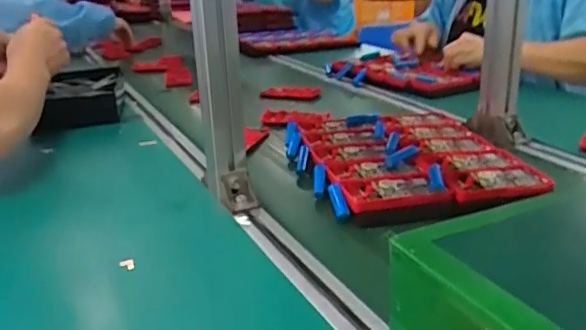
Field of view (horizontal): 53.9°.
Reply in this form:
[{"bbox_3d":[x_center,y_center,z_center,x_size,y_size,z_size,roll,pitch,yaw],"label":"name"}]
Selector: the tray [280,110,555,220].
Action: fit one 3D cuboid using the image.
[{"bbox_3d":[0.137,-0.023,0.810,0.268,0.032,0.368,-6,21,-10],"label":"tray"}]

